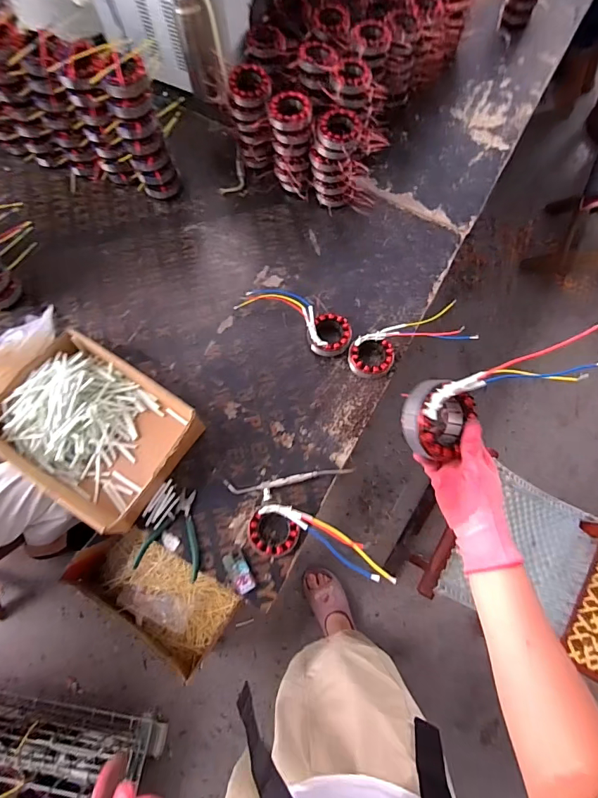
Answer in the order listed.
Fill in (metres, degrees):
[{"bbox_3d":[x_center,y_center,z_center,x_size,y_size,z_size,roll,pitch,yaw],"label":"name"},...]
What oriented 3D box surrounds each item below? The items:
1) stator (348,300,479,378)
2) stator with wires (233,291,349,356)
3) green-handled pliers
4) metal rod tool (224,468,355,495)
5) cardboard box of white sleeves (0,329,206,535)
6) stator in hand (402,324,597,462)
[{"bbox_3d":[0.227,-0.117,0.847,0.262,0.046,0.082,-22,73,-8],"label":"stator"},{"bbox_3d":[-0.010,-0.170,0.866,0.256,0.043,0.087,27,73,9],"label":"stator with wires"},{"bbox_3d":[-0.211,0.232,0.726,0.106,0.023,0.141,13,71,4],"label":"green-handled pliers"},{"bbox_3d":[-0.016,0.151,0.765,0.235,0.010,0.026,-6,71,-2],"label":"metal rod tool"},{"bbox_3d":[-0.371,0.055,0.760,0.334,0.091,0.256,29,73,9],"label":"cardboard box of white sleeves"},{"bbox_3d":[0.220,-0.009,0.467,0.229,0.069,0.078,-27,73,-6],"label":"stator in hand"}]

